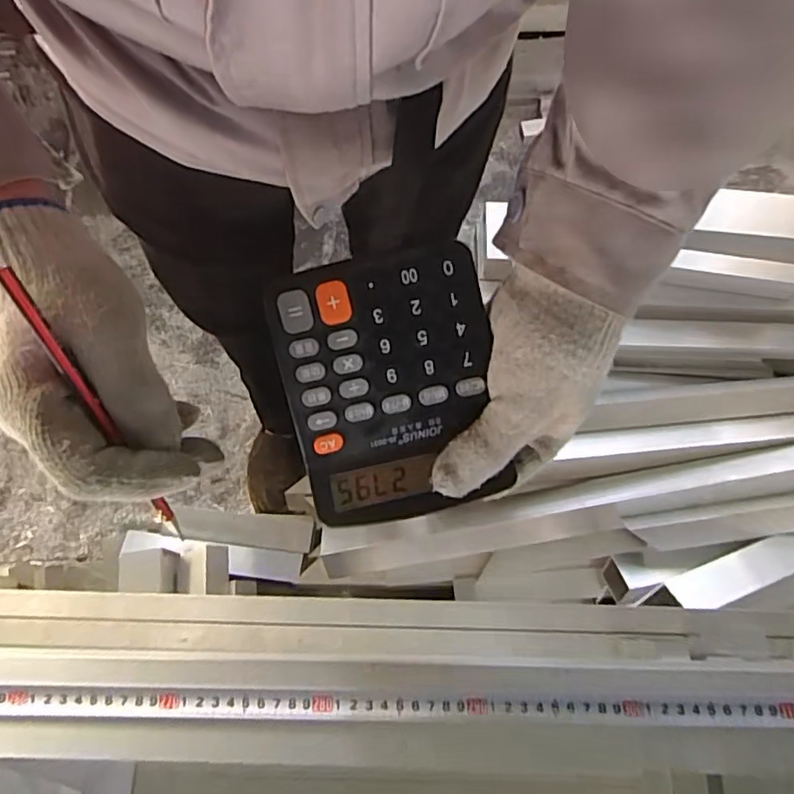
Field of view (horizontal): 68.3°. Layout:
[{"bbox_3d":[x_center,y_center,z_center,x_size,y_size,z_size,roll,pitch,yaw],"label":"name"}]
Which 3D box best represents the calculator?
[{"bbox_3d":[-0.004,-0.006,0.327,0.114,0.012,0.142,-12,99,0],"label":"calculator"}]

